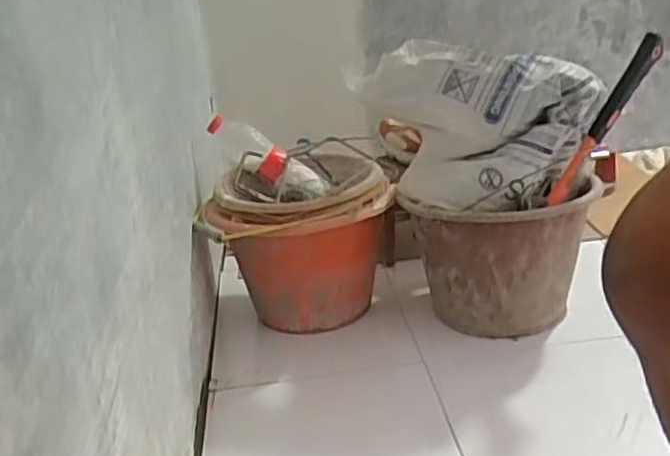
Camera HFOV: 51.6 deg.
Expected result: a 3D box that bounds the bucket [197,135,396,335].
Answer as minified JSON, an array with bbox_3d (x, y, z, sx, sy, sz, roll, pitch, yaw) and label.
[{"bbox_3d":[-0.048,0.013,1.138,0.272,0.219,0.295,2,23,8],"label":"bucket"}]

